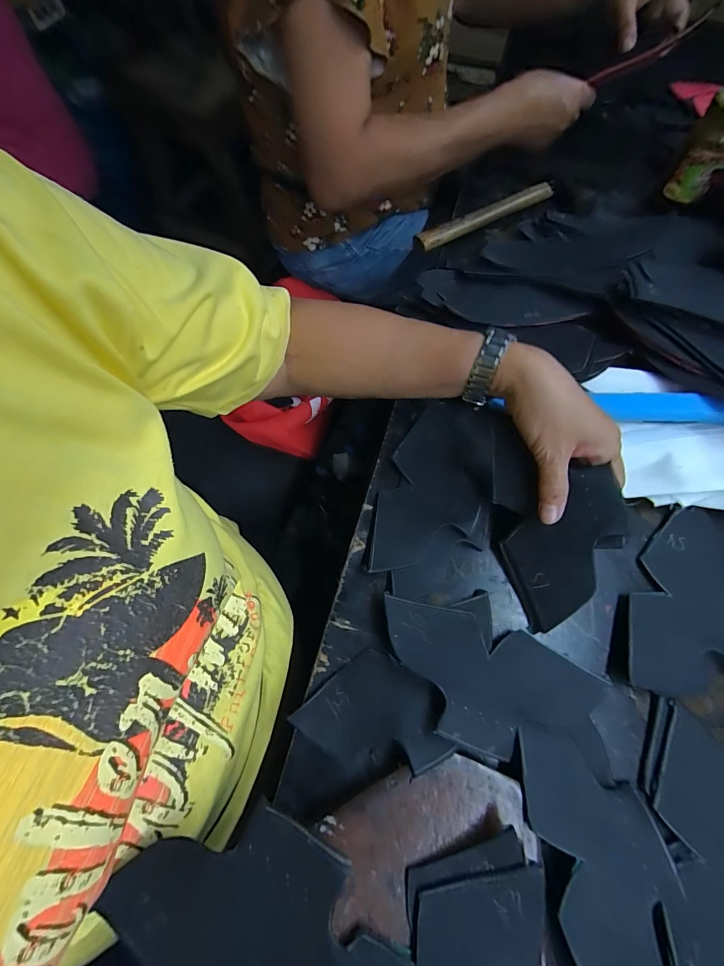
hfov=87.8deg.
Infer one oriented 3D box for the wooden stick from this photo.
[{"bbox_3d":[0.163,-0.354,0.499,0.202,0.021,0.018,-26,70,-10],"label":"wooden stick"}]

